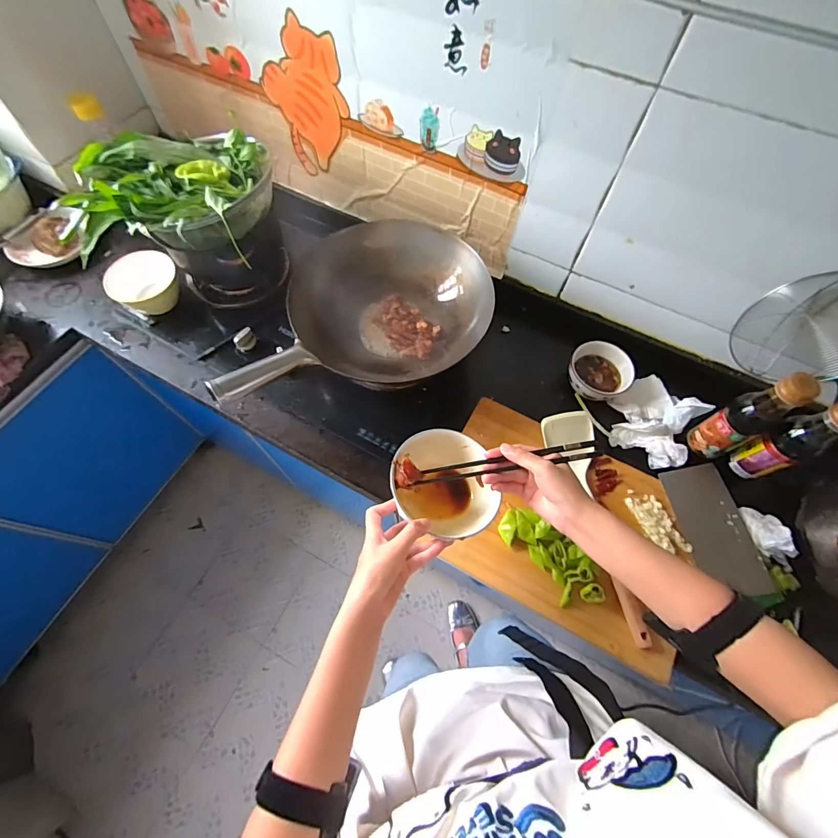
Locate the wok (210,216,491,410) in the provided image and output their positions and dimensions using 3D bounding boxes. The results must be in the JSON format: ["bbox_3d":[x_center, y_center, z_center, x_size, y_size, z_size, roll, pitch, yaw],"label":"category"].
[{"bbox_3d":[-0.109,-0.189,0.729,0.473,0.173,0.264,-21,67,-12],"label":"wok"}]

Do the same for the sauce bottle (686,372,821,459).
[{"bbox_3d":[0.530,-0.005,0.647,0.068,0.205,0.063,-23,67,-13],"label":"sauce bottle"}]

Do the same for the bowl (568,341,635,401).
[{"bbox_3d":[0.351,-0.094,0.794,0.103,0.050,0.113,1,64,-2],"label":"bowl"}]

